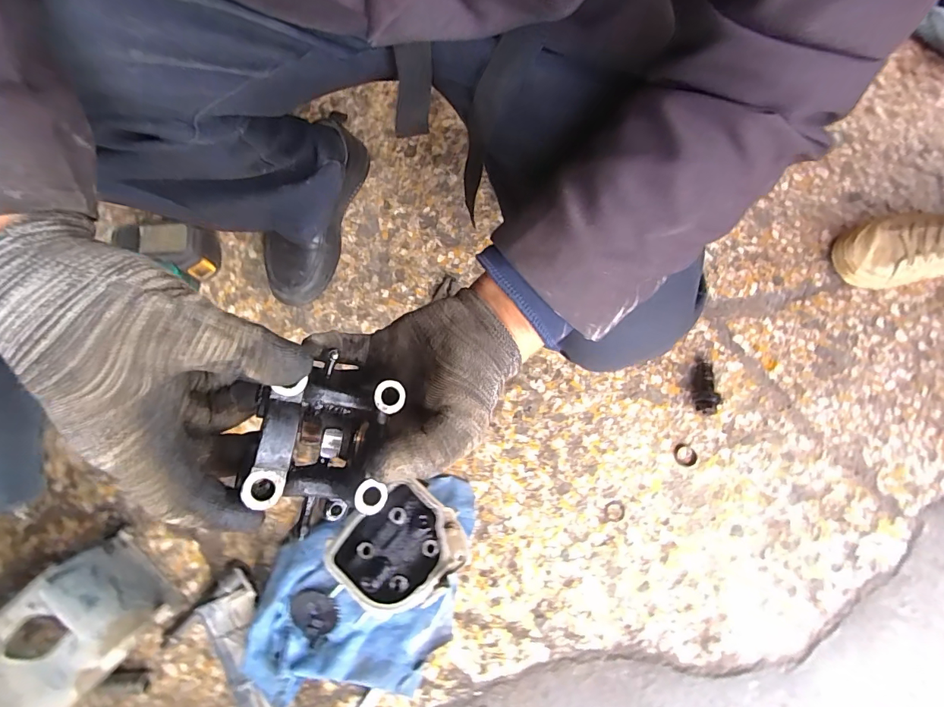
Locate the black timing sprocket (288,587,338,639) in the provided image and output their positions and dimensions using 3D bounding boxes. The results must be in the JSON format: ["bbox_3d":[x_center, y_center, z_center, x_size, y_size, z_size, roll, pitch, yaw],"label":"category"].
[{"bbox_3d":[-0.192,0.314,0.529,0.060,0.011,0.060,44,101,-3],"label":"black timing sprocket"}]

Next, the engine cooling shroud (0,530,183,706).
[{"bbox_3d":[-0.473,0.343,0.491,0.120,0.098,0.233,42,81,8],"label":"engine cooling shroud"}]

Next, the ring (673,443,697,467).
[{"bbox_3d":[0.282,0.135,0.579,0.029,0.004,0.029,0,78,0],"label":"ring"}]

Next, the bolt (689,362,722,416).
[{"bbox_3d":[0.310,0.045,0.582,0.027,0.035,0.070,7,78,2],"label":"bolt"}]

